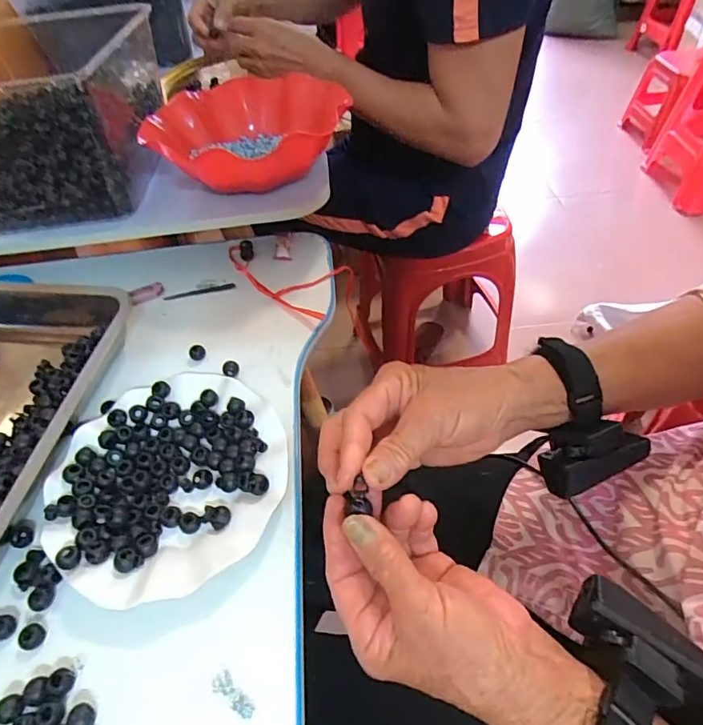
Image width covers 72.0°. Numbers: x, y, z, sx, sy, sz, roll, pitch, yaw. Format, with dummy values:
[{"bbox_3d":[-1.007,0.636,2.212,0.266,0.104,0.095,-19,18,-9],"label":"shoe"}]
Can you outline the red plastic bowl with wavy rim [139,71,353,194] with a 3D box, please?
[{"bbox_3d":[-0.122,-0.262,0.555,0.197,0.064,0.213,5,50,10],"label":"red plastic bowl with wavy rim"}]

